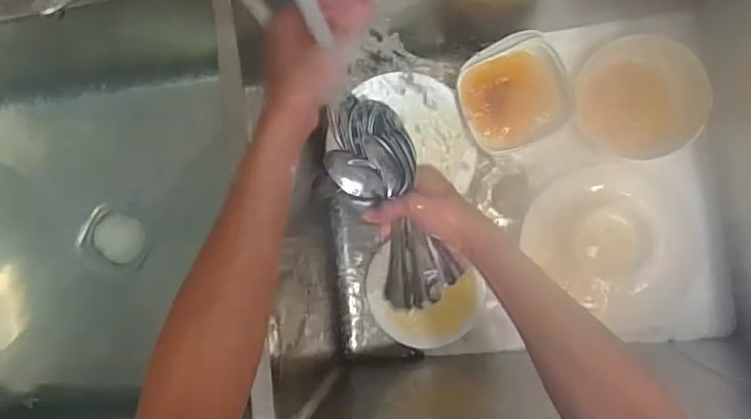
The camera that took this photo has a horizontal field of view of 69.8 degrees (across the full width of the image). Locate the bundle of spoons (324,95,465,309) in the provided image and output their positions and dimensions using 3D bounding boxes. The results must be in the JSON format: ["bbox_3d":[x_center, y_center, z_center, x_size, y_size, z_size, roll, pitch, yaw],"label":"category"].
[{"bbox_3d":[0.014,-0.007,0.572,0.089,0.044,0.230,-20,97,7],"label":"bundle of spoons"}]

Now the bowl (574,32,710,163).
[{"bbox_3d":[0.404,-0.168,0.822,0.177,0.049,0.173,-2,88,8],"label":"bowl"}]

